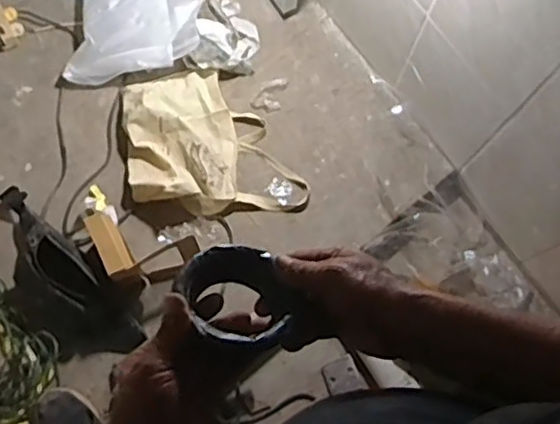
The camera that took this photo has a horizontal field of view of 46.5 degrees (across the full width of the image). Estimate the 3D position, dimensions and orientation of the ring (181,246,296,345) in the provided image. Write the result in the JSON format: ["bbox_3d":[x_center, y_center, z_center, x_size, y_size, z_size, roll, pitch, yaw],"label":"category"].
[{"bbox_3d":[-0.038,0.076,0.585,0.083,0.069,0.103,-23,78,-7],"label":"ring"}]

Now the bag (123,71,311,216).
[{"bbox_3d":[-0.148,-0.167,1.458,0.379,0.100,0.330,-5,76,-3],"label":"bag"}]

